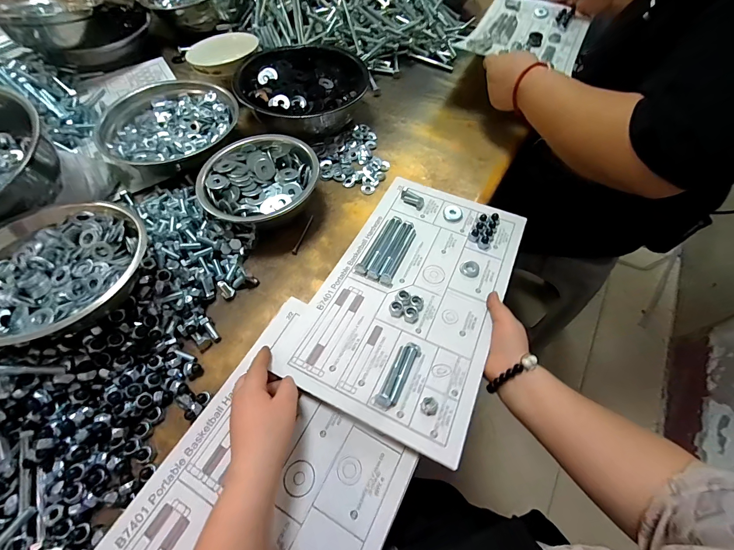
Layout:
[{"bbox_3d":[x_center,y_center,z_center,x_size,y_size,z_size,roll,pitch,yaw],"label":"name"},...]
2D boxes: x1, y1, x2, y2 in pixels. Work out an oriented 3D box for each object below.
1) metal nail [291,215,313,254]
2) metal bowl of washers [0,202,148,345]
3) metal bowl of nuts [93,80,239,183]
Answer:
[{"bbox_3d":[-0.100,-0.064,0.496,0.008,0.007,0.080,13,59,6],"label":"metal nail"},{"bbox_3d":[-0.336,-0.008,0.351,0.176,0.050,0.165,1,60,-2],"label":"metal bowl of washers"},{"bbox_3d":[-0.336,-0.254,0.548,0.180,0.065,0.207,27,62,14],"label":"metal bowl of nuts"}]

